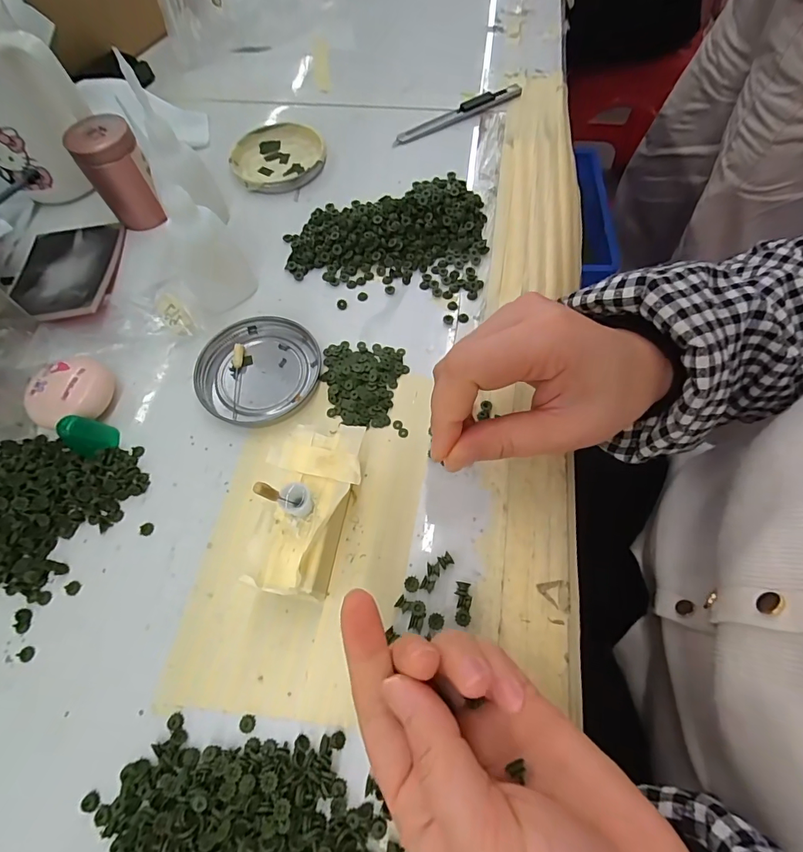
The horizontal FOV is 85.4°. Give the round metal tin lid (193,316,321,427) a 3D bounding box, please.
[{"bbox_3d":[-0.093,-0.037,0.283,0.072,0.009,0.078,-1,65,2],"label":"round metal tin lid"}]

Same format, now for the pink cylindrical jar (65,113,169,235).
[{"bbox_3d":[-0.211,-0.190,0.328,0.044,0.060,0.045,-36,69,-14],"label":"pink cylindrical jar"}]

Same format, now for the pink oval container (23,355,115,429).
[{"bbox_3d":[-0.206,-0.020,0.271,0.041,0.021,0.045,6,65,4],"label":"pink oval container"}]

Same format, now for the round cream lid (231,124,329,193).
[{"bbox_3d":[-0.107,-0.235,0.378,0.079,0.008,0.079,-9,65,-2],"label":"round cream lid"}]

